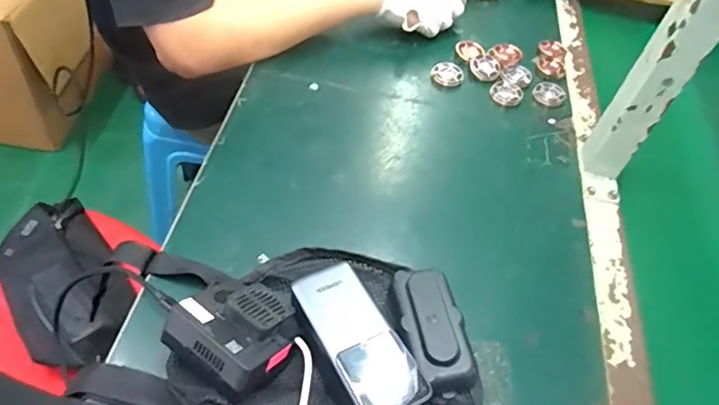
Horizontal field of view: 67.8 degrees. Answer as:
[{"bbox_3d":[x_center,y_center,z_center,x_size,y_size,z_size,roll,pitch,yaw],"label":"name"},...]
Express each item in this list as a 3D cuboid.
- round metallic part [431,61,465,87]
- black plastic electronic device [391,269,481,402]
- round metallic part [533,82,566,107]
[{"bbox_3d":[0.113,-0.165,0.686,0.040,0.010,0.035,21,51,8],"label":"round metallic part"},{"bbox_3d":[0.060,0.098,0.429,0.045,0.020,0.105,-6,53,-14],"label":"black plastic electronic device"},{"bbox_3d":[0.243,-0.138,0.681,0.039,0.008,0.037,5,51,-6],"label":"round metallic part"}]

